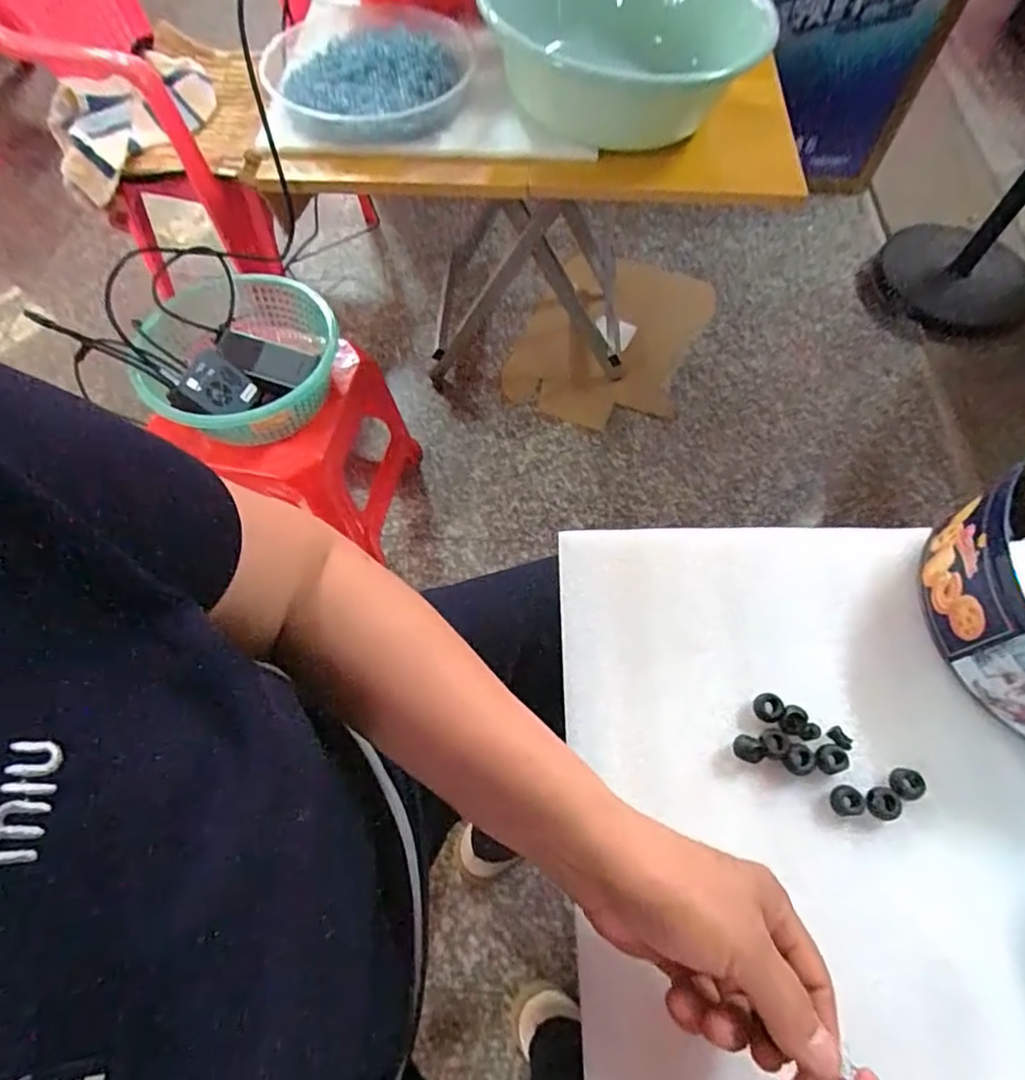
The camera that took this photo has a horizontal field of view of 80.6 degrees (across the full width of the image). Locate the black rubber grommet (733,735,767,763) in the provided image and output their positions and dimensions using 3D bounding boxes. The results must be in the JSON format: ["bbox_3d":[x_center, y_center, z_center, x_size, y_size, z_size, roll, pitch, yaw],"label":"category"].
[{"bbox_3d":[0.145,0.127,0.369,0.017,0.008,0.015,9,61,6],"label":"black rubber grommet"}]

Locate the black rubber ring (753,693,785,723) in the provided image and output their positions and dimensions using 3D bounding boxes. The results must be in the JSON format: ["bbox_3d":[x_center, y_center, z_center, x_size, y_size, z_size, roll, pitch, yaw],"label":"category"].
[{"bbox_3d":[0.161,0.105,0.379,0.017,0.007,0.017,0,60,1],"label":"black rubber ring"}]

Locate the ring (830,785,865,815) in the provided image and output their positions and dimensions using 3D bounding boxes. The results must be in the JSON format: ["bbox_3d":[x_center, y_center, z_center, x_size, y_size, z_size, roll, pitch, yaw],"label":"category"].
[{"bbox_3d":[0.197,0.154,0.356,0.018,0.010,0.016,-5,60,-2],"label":"ring"}]

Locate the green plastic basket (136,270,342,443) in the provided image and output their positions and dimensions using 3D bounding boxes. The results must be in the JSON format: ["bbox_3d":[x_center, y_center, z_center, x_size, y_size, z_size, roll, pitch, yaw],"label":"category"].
[{"bbox_3d":[-0.348,-0.231,0.786,0.228,0.097,0.234,0,63,0],"label":"green plastic basket"}]

